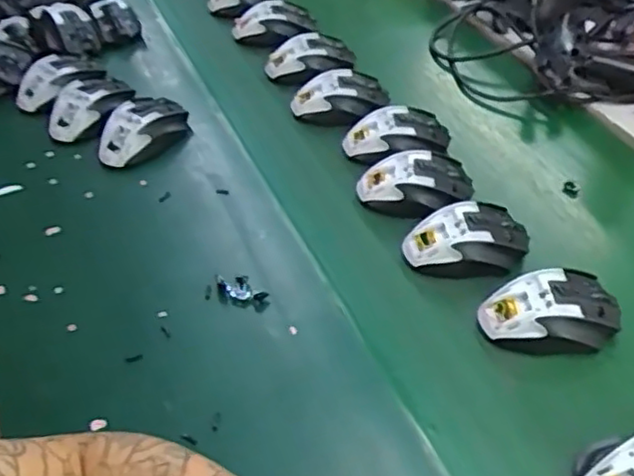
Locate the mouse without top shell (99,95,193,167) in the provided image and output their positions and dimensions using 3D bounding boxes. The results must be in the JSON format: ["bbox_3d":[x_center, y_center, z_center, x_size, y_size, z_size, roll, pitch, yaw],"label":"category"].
[{"bbox_3d":[-0.201,-0.125,0.786,0.075,0.038,0.112,17,49,19],"label":"mouse without top shell"}]

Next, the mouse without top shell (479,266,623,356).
[{"bbox_3d":[0.202,0.062,0.587,0.118,0.040,0.073,-2,45,1],"label":"mouse without top shell"}]

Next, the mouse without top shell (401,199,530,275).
[{"bbox_3d":[0.145,0.003,0.654,0.120,0.041,0.071,-10,46,-6],"label":"mouse without top shell"}]

